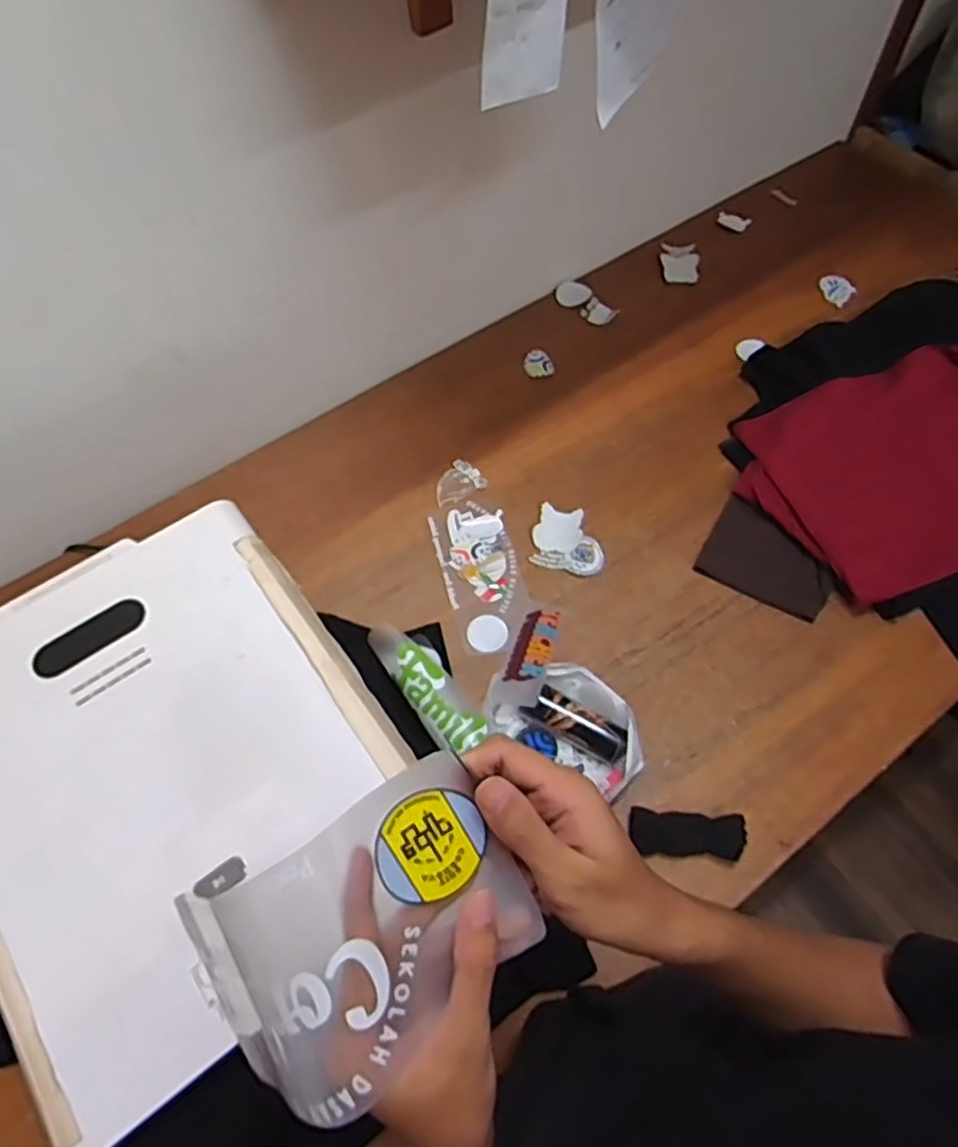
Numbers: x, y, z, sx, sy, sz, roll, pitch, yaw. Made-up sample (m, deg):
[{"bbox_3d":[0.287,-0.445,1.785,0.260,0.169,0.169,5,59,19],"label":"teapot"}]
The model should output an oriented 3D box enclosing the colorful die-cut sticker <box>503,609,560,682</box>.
[{"bbox_3d":[0.071,0.092,0.892,0.048,0.009,0.134,16,39,11],"label":"colorful die-cut sticker"}]

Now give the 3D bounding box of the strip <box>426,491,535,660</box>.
[{"bbox_3d":[0.005,-0.005,0.980,0.108,0.005,0.242,-15,62,-5],"label":"strip"}]

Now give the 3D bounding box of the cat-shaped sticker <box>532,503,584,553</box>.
[{"bbox_3d":[0.116,-0.065,1.007,0.067,0.004,0.075,11,64,8],"label":"cat-shaped sticker"}]

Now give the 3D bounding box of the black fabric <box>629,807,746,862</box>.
[{"bbox_3d":[0.240,0.302,0.803,0.130,0.032,0.048,1,62,4],"label":"black fabric"}]

